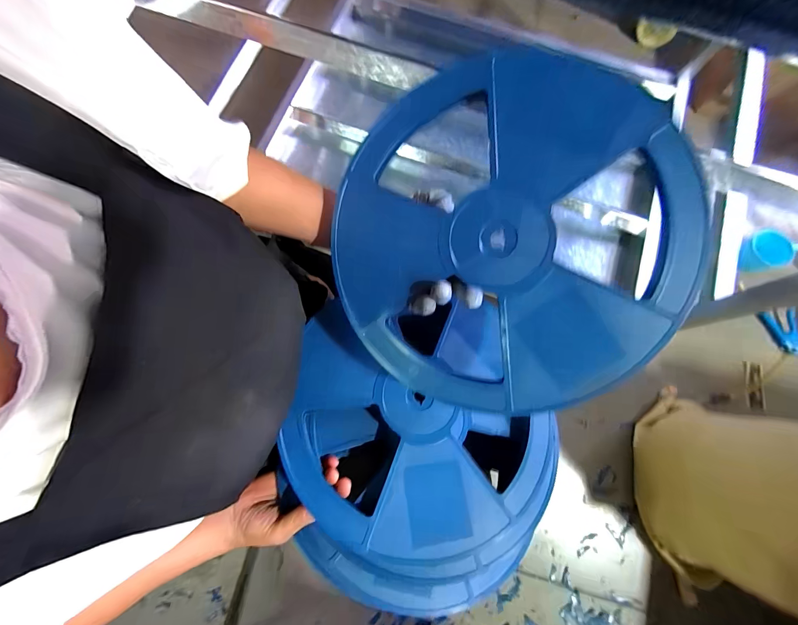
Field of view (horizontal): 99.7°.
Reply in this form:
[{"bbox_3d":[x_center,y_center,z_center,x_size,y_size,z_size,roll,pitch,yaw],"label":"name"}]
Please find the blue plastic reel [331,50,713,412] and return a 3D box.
[{"bbox_3d":[0.091,-0.065,0.315,0.305,0.020,0.316,1,94,15],"label":"blue plastic reel"}]

